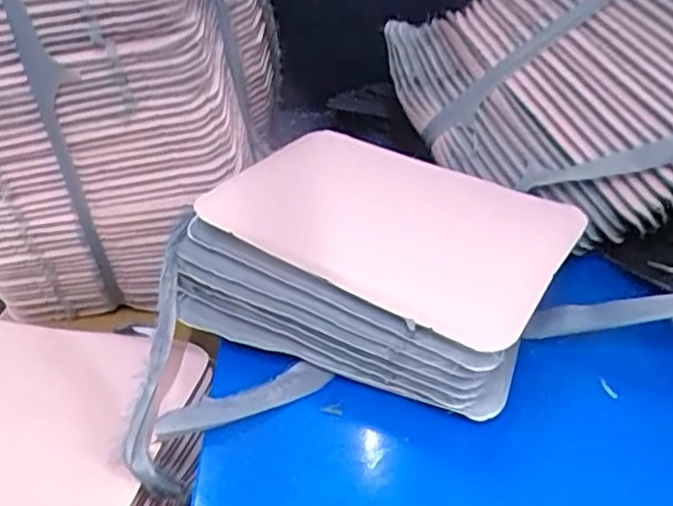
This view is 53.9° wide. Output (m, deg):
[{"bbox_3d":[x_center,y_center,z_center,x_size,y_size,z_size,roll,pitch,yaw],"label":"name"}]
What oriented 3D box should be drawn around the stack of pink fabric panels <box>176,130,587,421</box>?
[{"bbox_3d":[0.042,0.002,0.640,0.311,0.094,0.256,16,43,24],"label":"stack of pink fabric panels"}]

